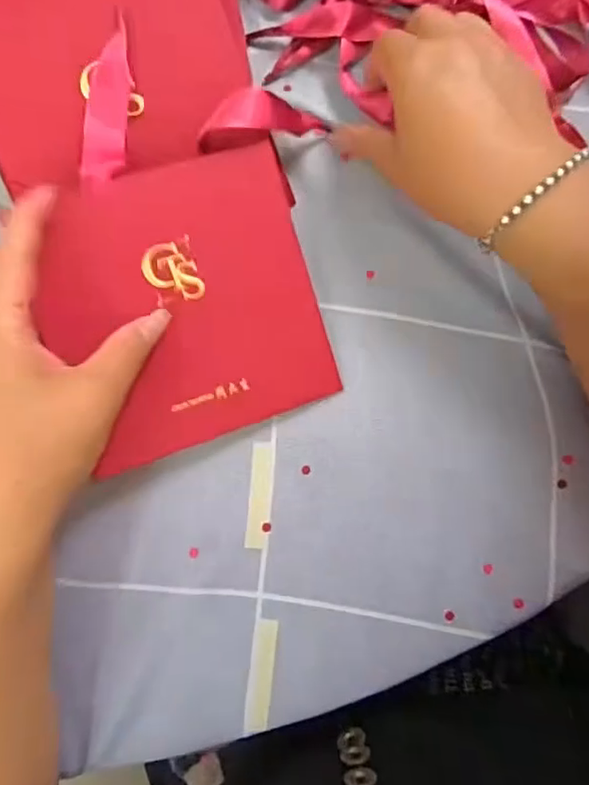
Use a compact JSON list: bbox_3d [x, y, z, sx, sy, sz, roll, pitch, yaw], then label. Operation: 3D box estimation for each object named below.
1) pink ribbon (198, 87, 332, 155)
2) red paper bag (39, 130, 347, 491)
[{"bbox_3d":[-0.014,-0.147,0.314,0.079,0.025,0.022,-16,83,-19],"label":"pink ribbon"},{"bbox_3d":[-0.054,-0.044,0.300,0.132,0.017,0.140,-19,101,-15],"label":"red paper bag"}]

